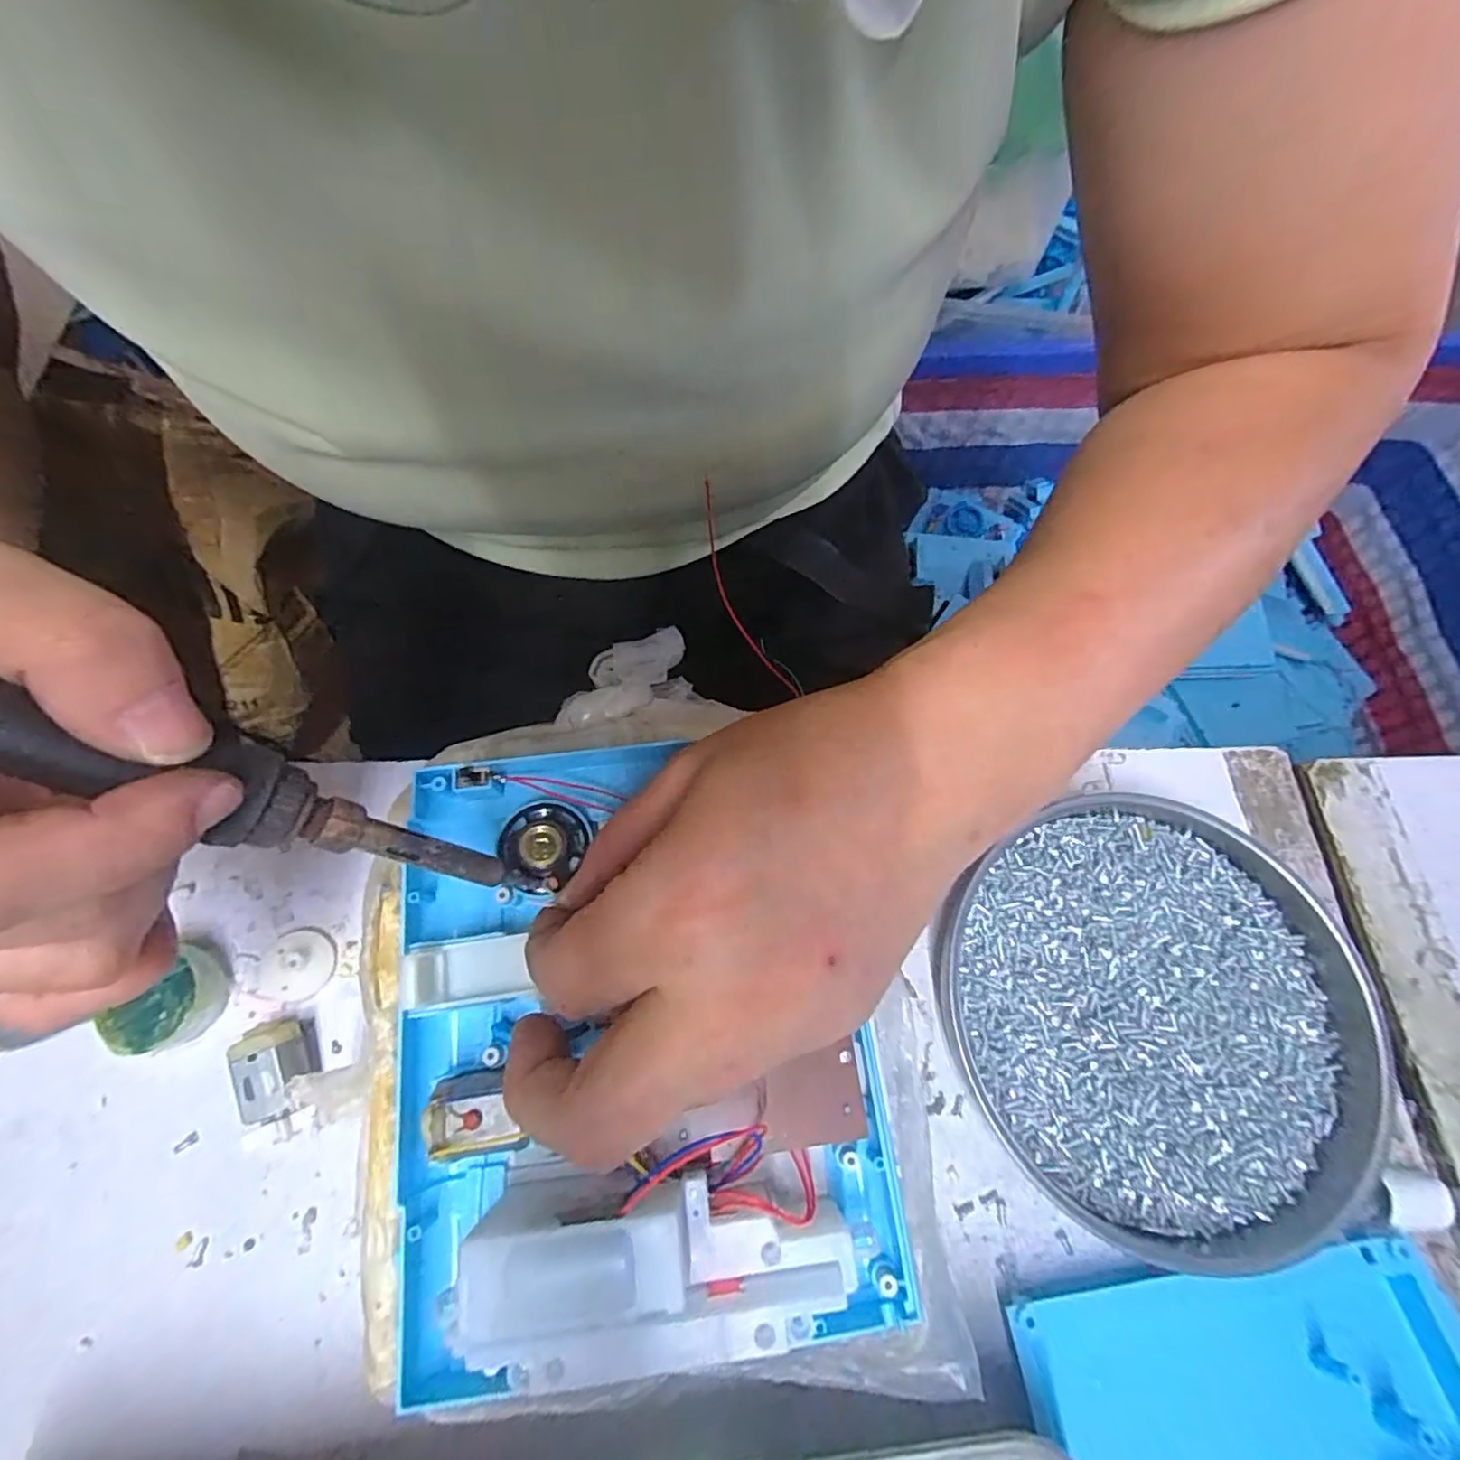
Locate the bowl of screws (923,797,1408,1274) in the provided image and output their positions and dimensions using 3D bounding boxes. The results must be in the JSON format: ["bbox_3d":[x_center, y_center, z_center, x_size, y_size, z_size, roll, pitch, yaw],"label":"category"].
[{"bbox_3d":[0.144,0.095,0.217,0.133,0.020,0.135,0,68,-1],"label":"bowl of screws"}]

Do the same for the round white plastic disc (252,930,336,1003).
[{"bbox_3d":[-0.154,0.082,0.225,0.028,0.008,0.022,5,68,2],"label":"round white plastic disc"}]

